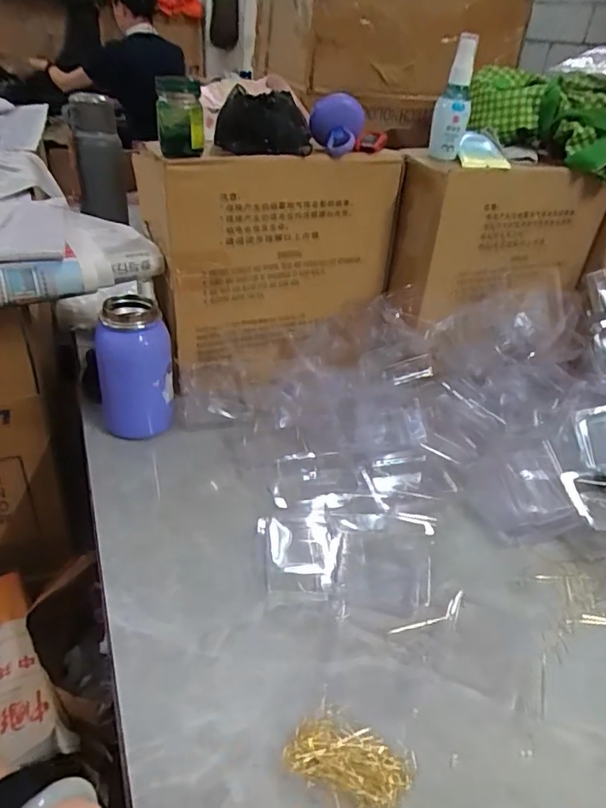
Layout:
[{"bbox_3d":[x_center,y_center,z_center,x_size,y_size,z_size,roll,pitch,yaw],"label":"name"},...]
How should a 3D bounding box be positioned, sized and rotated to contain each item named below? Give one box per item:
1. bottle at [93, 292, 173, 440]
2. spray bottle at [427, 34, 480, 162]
[{"bbox_3d":[-0.176,-0.034,0.568,0.065,0.135,0.061,22,37,22],"label":"bottle"},{"bbox_3d":[0.166,-0.329,0.595,0.035,0.125,0.035,12,34,9],"label":"spray bottle"}]

